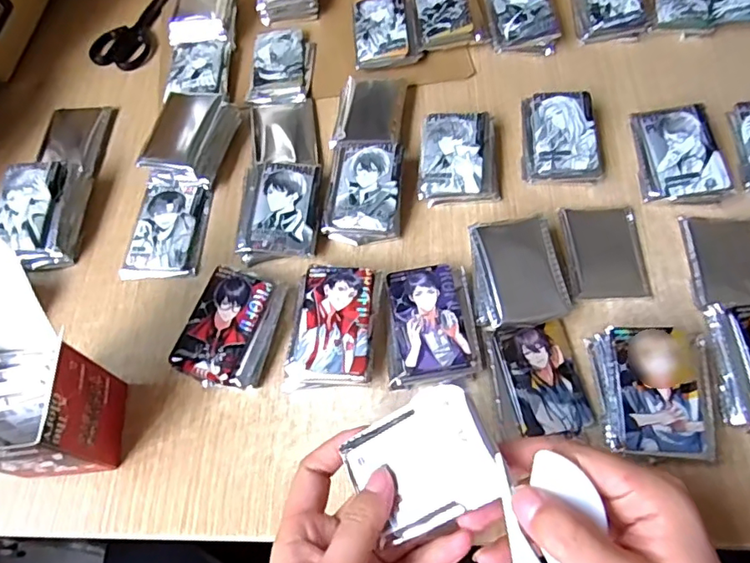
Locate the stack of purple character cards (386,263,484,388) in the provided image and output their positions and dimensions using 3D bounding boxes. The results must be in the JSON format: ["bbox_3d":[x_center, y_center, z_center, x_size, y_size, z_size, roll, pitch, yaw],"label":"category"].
[{"bbox_3d":[0.044,0.034,0.422,0.070,0.021,0.091,-6,63,-1],"label":"stack of purple character cards"}]

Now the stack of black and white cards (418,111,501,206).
[{"bbox_3d":[0.078,-0.112,0.489,0.071,0.031,0.087,4,63,4],"label":"stack of black and white cards"}]

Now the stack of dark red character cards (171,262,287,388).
[{"bbox_3d":[-0.112,0.038,0.421,0.066,0.030,0.090,18,65,11],"label":"stack of dark red character cards"}]

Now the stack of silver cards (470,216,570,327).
[{"bbox_3d":[0.115,-0.006,0.432,0.066,0.029,0.085,-4,63,0],"label":"stack of silver cards"}]

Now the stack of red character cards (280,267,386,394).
[{"bbox_3d":[-0.032,0.037,0.418,0.065,0.031,0.094,6,63,5],"label":"stack of red character cards"}]

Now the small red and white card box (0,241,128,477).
[{"bbox_3d":[-0.233,0.059,0.344,0.084,0.154,0.111,-5,63,0],"label":"small red and white card box"}]

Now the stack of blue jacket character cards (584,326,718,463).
[{"bbox_3d":[0.200,0.079,0.378,0.068,0.042,0.088,1,63,2],"label":"stack of blue jacket character cards"}]

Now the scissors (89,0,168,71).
[{"bbox_3d":[-0.274,-0.300,0.613,0.061,0.011,0.139,10,64,7],"label":"scissors"}]

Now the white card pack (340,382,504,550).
[{"bbox_3d":[0.027,0.101,0.296,0.081,0.006,0.064,-37,62,16],"label":"white card pack"}]

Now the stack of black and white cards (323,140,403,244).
[{"bbox_3d":[-0.009,-0.081,0.477,0.065,0.032,0.090,3,63,3],"label":"stack of black and white cards"}]

